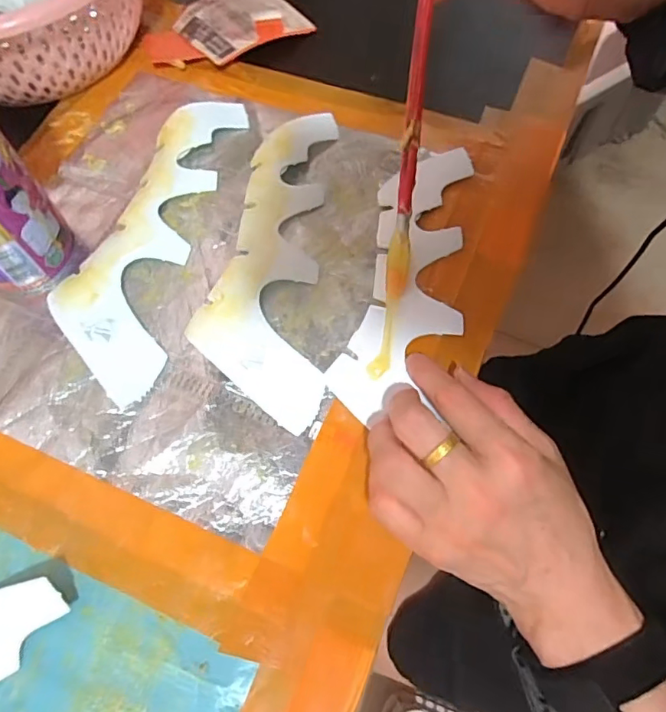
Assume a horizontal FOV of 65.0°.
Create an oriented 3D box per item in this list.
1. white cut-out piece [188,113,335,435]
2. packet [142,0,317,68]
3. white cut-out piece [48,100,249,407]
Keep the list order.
[{"bbox_3d":[-0.040,-0.068,0.330,0.073,0.009,0.228,7,64,-9],"label":"white cut-out piece"},{"bbox_3d":[-0.090,-0.272,0.433,0.125,0.016,0.077,-35,68,-16],"label":"packet"},{"bbox_3d":[-0.119,-0.085,0.340,0.072,0.009,0.229,14,66,-6],"label":"white cut-out piece"}]

